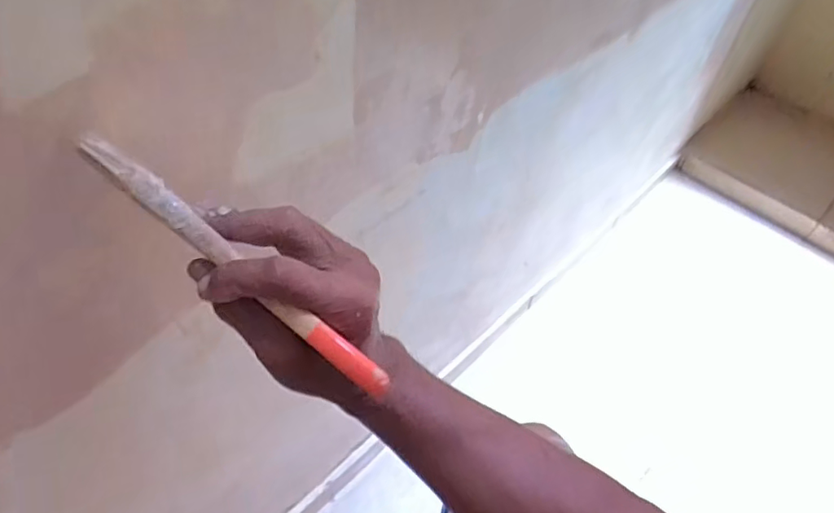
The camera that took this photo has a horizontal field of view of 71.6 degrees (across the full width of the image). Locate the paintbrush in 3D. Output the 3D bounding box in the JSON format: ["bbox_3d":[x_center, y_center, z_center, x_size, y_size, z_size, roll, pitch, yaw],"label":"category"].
[{"bbox_3d":[-0.096,0.003,0.300,0.199,0.014,0.015,39,57,3],"label":"paintbrush"}]

